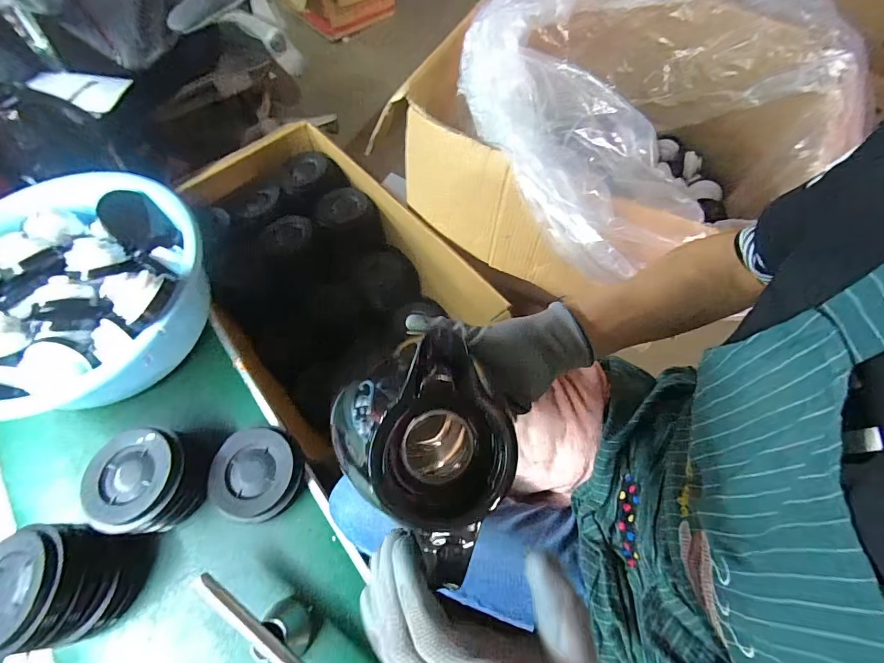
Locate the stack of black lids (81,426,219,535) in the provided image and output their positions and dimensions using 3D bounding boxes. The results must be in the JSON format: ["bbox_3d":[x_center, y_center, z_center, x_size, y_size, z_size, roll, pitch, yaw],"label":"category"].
[{"bbox_3d":[-0.371,0.191,0.526,0.122,0.068,0.117,9,65,6],"label":"stack of black lids"}]

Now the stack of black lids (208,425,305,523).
[{"bbox_3d":[-0.245,0.190,0.544,0.116,0.035,0.119,-30,67,-13],"label":"stack of black lids"}]

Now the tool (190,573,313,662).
[{"bbox_3d":[-0.179,0.329,0.450,0.198,0.078,0.048,28,68,14],"label":"tool"}]

